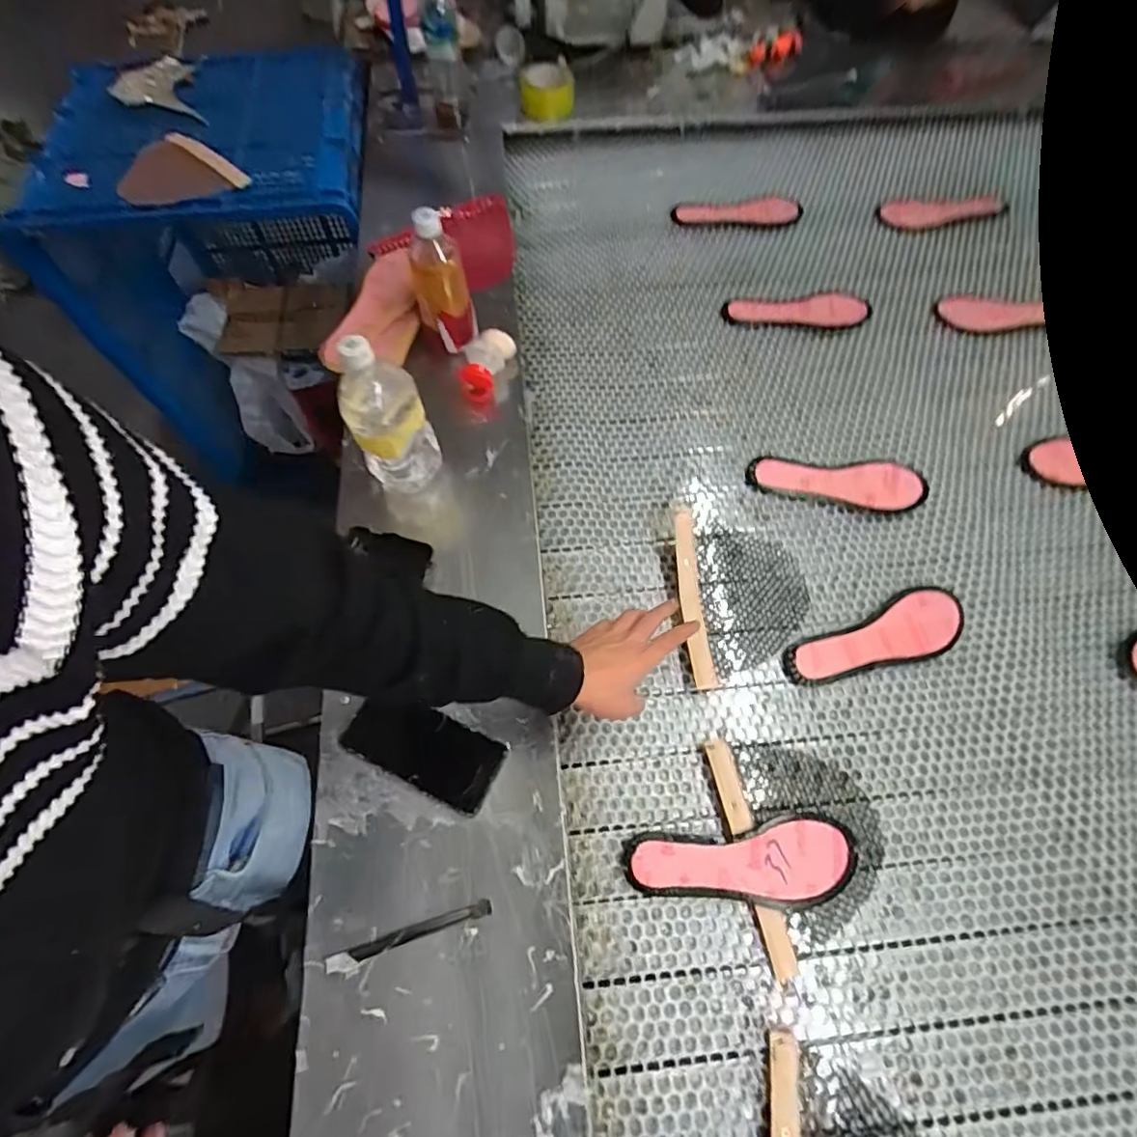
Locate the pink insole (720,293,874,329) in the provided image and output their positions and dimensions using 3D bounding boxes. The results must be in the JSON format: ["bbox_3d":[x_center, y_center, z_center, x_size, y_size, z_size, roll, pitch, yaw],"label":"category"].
[{"bbox_3d":[0.368,-0.418,0.922,0.227,0.012,0.071,6,64,8],"label":"pink insole"}]

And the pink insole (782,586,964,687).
[{"bbox_3d":[0.371,0.087,0.676,0.235,0.016,0.074,-22,67,-10],"label":"pink insole"}]

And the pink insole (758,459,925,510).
[{"bbox_3d":[0.364,-0.112,0.769,0.215,0.019,0.067,2,65,1],"label":"pink insole"}]

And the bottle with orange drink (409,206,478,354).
[{"bbox_3d":[-0.171,-0.380,0.765,0.062,0.181,0.058,-36,70,-15],"label":"bottle with orange drink"}]

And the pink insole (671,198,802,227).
[{"bbox_3d":[0.306,-0.643,1.020,0.232,0.021,0.065,3,65,1],"label":"pink insole"}]

